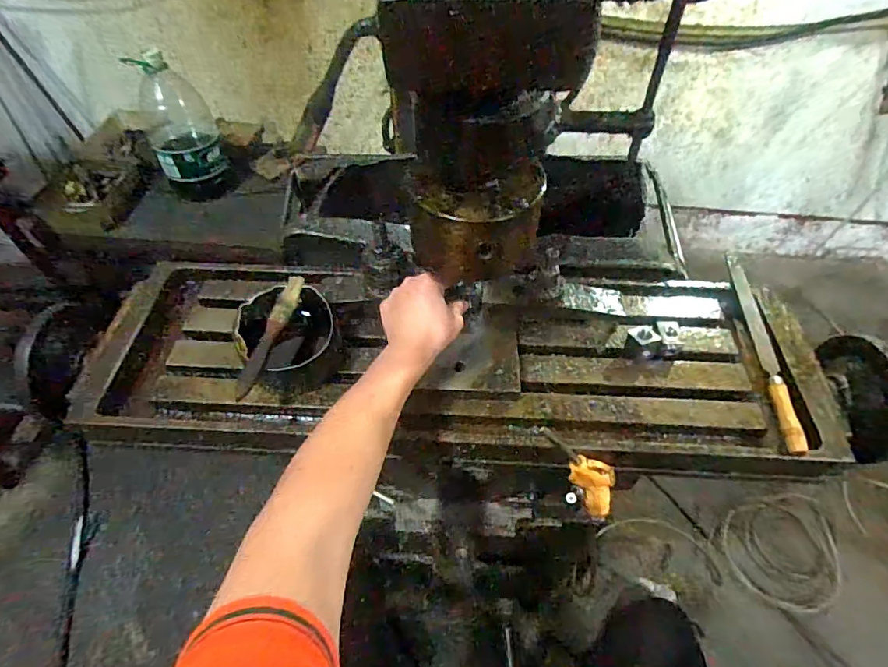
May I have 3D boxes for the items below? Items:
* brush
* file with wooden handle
[{"bbox_3d":[-0.181,0.000,0.505,0.018,0.023,0.144,13,54,9],"label":"brush"},{"bbox_3d":[0.366,0.006,0.555,0.026,0.021,0.282,7,53,4],"label":"file with wooden handle"}]

